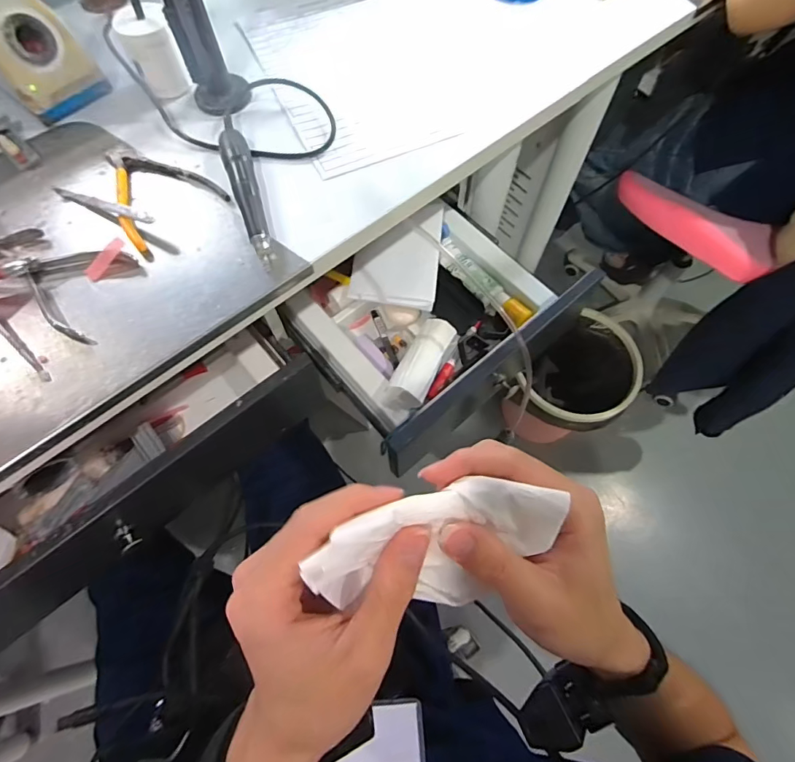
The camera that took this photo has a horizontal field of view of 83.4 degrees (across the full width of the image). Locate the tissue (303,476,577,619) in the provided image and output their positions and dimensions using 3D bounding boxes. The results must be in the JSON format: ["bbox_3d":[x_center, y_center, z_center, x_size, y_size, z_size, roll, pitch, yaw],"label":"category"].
[{"bbox_3d":[0.021,0.079,0.207,0.114,0.060,0.048,-17,67,-7],"label":"tissue"}]

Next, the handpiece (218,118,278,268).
[{"bbox_3d":[-0.144,-0.185,0.427,0.026,0.023,0.184,-19,67,-8],"label":"handpiece"}]

